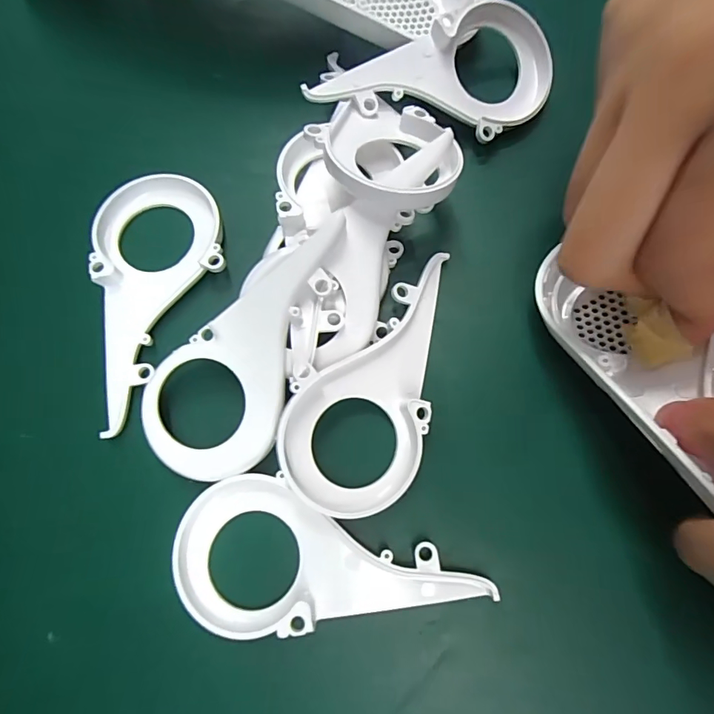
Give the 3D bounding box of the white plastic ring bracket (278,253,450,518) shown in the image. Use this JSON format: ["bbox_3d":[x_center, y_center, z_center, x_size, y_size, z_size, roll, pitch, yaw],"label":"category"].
[{"bbox_3d":[0.003,0.005,0.147,0.044,0.008,0.087,13,76,-13],"label":"white plastic ring bracket"}]

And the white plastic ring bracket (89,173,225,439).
[{"bbox_3d":[-0.069,-0.024,0.162,0.045,0.009,0.090,-10,73,-4],"label":"white plastic ring bracket"}]

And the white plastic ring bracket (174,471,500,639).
[{"bbox_3d":[-0.008,0.057,0.141,0.090,0.009,0.044,-7,73,-3],"label":"white plastic ring bracket"}]

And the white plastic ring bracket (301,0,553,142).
[{"bbox_3d":[0.031,-0.099,0.168,0.091,0.019,0.040,-25,75,-8],"label":"white plastic ring bracket"}]

